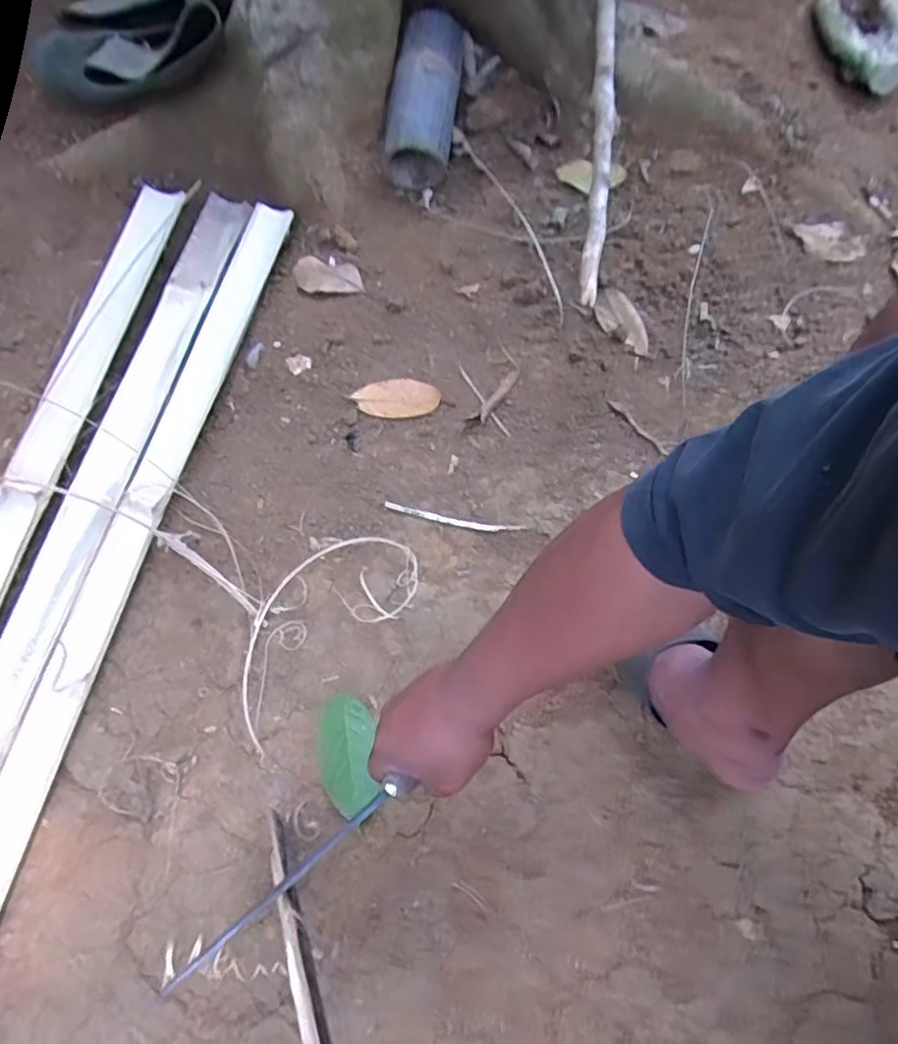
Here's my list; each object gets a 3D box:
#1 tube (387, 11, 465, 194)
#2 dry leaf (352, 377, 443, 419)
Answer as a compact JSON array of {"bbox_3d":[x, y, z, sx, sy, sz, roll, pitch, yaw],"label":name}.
[{"bbox_3d":[-0.031,-0.607,0.935,0.093,0.089,0.242,9,72,1],"label":"tube"},{"bbox_3d":[-0.065,-0.156,0.819,0.105,0.008,0.054,5,72,0],"label":"dry leaf"}]

